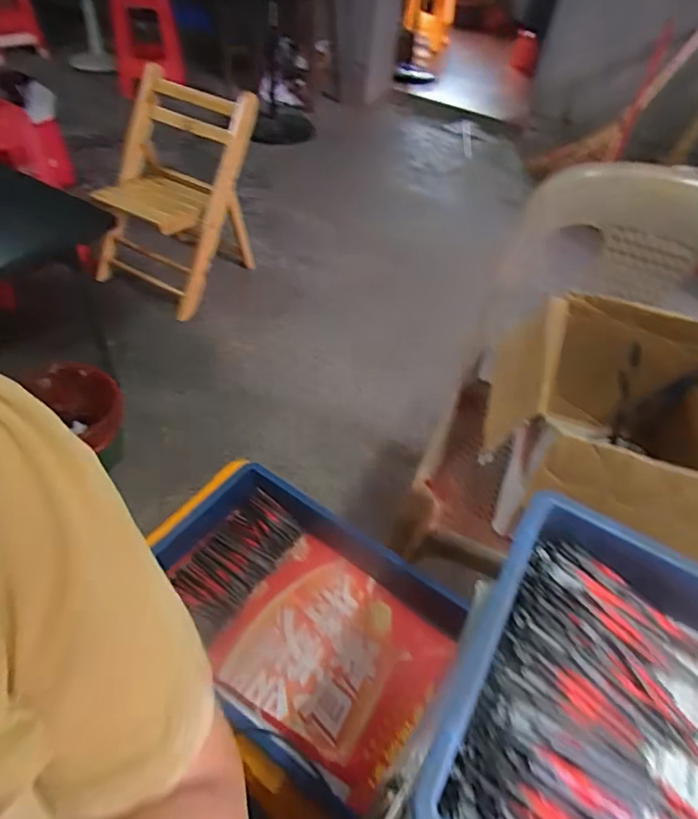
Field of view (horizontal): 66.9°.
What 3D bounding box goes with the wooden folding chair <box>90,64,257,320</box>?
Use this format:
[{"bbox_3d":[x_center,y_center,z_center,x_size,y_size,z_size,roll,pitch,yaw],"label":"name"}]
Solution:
[{"bbox_3d":[-0.566,-0.667,1.657,0.439,0.514,0.456,22,47,14],"label":"wooden folding chair"}]

